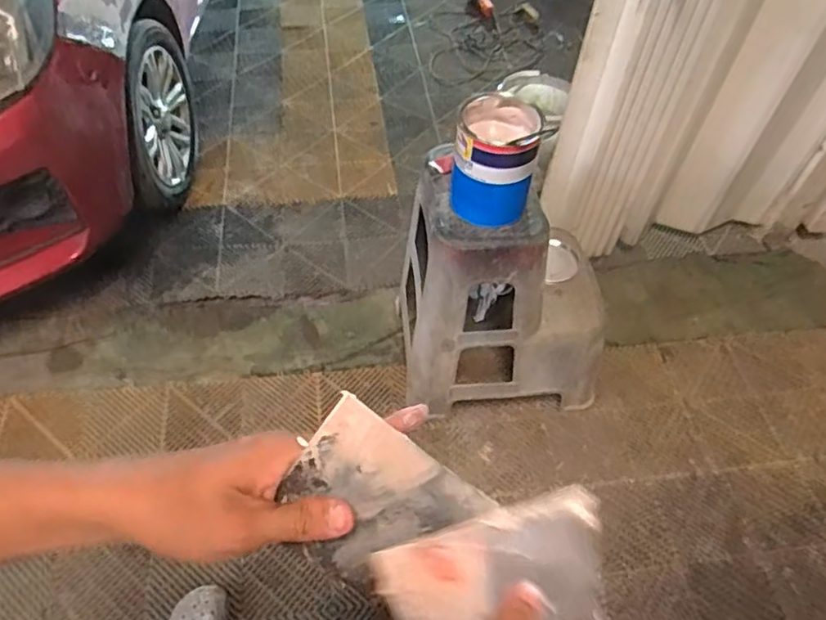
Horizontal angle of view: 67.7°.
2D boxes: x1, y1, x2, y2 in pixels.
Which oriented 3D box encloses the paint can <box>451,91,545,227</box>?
[{"bbox_3d":[0.159,-0.289,1.226,0.152,0.223,0.148,0,52,-1],"label":"paint can"}]

